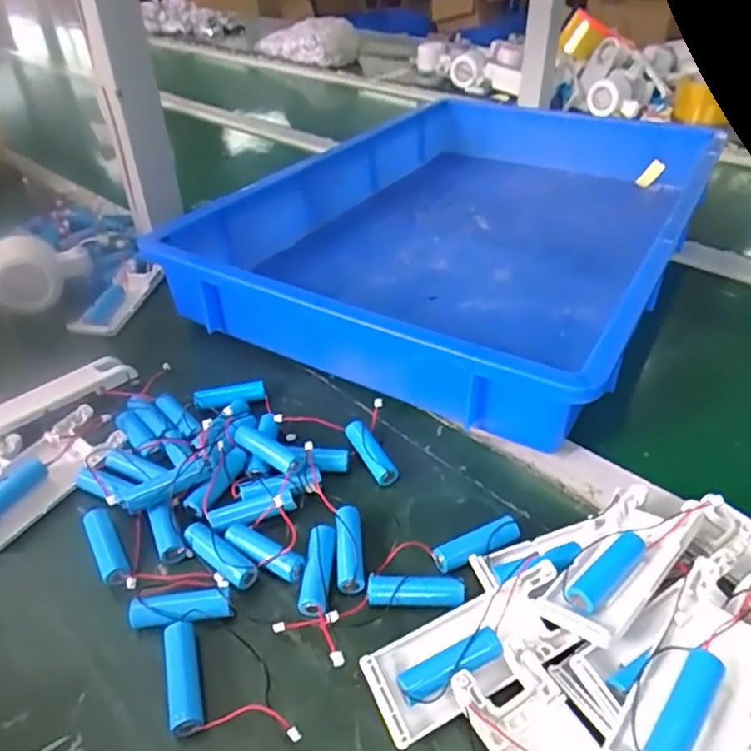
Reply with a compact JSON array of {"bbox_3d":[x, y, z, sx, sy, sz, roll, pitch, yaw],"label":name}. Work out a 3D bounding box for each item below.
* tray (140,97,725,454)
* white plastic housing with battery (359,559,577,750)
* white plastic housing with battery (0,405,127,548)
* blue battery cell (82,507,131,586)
[{"bbox_3d":[0.100,-0.172,0.614,0.350,0.101,0.546,16,41,22],"label":"tray"},{"bbox_3d":[0.046,0.126,0.283,0.101,0.019,0.037,-19,41,-20],"label":"white plastic housing with battery"},{"bbox_3d":[-0.208,0.064,0.379,0.035,0.026,0.103,17,42,23],"label":"white plastic housing with battery"},{"bbox_3d":[-0.151,0.097,0.341,0.014,0.013,0.050,-23,43,-25],"label":"blue battery cell"}]

